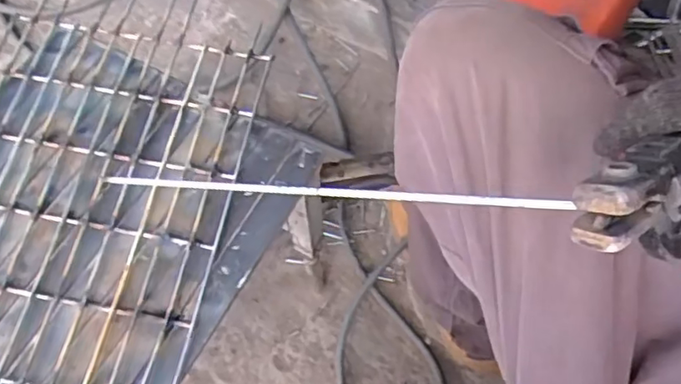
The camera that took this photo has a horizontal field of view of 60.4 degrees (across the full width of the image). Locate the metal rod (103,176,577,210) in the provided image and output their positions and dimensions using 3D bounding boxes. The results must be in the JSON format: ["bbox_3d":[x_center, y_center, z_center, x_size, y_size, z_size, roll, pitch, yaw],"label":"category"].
[{"bbox_3d":[-0.021,-0.001,0.305,0.264,0.005,0.004,3,63,25],"label":"metal rod"}]

